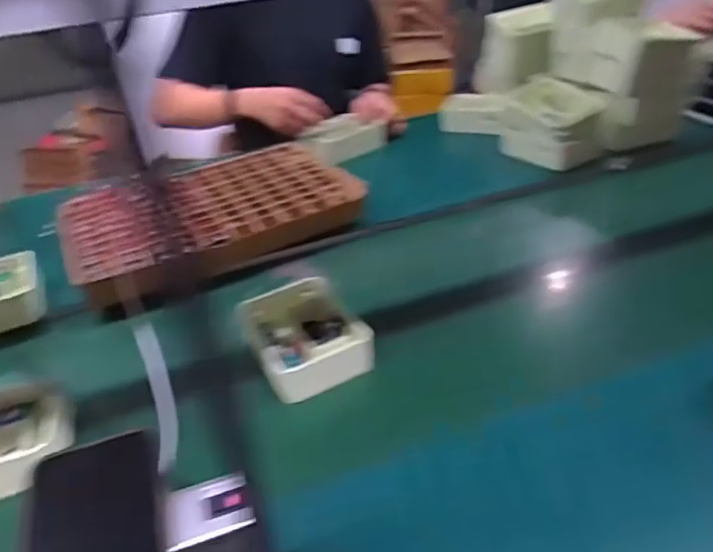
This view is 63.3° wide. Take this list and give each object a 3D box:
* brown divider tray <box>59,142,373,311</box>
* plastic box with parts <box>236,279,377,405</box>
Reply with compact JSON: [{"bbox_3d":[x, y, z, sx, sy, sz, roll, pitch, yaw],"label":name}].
[{"bbox_3d":[-0.228,-0.105,0.909,0.423,0.060,0.304,-23,38,-22],"label":"brown divider tray"},{"bbox_3d":[-0.063,0.070,0.653,0.124,0.054,0.131,-22,38,-21],"label":"plastic box with parts"}]

